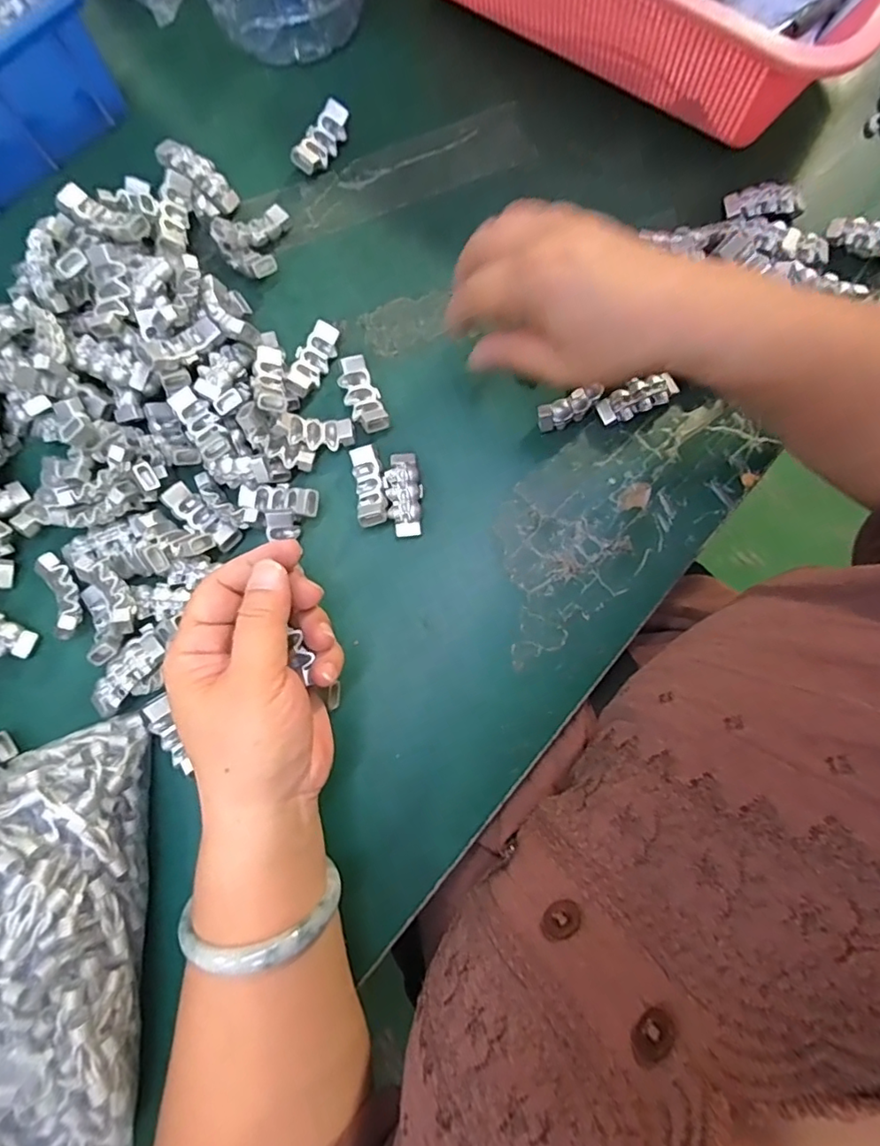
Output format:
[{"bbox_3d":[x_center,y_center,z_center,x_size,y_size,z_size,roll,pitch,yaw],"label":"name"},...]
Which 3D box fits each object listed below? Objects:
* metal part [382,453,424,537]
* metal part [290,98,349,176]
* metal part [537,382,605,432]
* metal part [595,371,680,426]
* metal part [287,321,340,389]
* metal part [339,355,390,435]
[{"bbox_3d":[-0.021,-0.045,0.319,0.021,0.013,0.048,-9,81,-1],"label":"metal part"},{"bbox_3d":[-0.077,-0.276,0.355,0.017,0.019,0.046,32,82,5],"label":"metal part"},{"bbox_3d":[0.076,-0.096,0.324,0.039,0.018,0.012,-22,81,-3],"label":"metal part"},{"bbox_3d":[0.115,-0.101,0.326,0.045,0.016,0.018,-23,81,-3],"label":"metal part"},{"bbox_3d":[-0.076,-0.129,0.334,0.017,0.011,0.043,24,81,4],"label":"metal part"},{"bbox_3d":[-0.045,-0.103,0.328,0.020,0.016,0.045,-25,81,-4],"label":"metal part"}]

